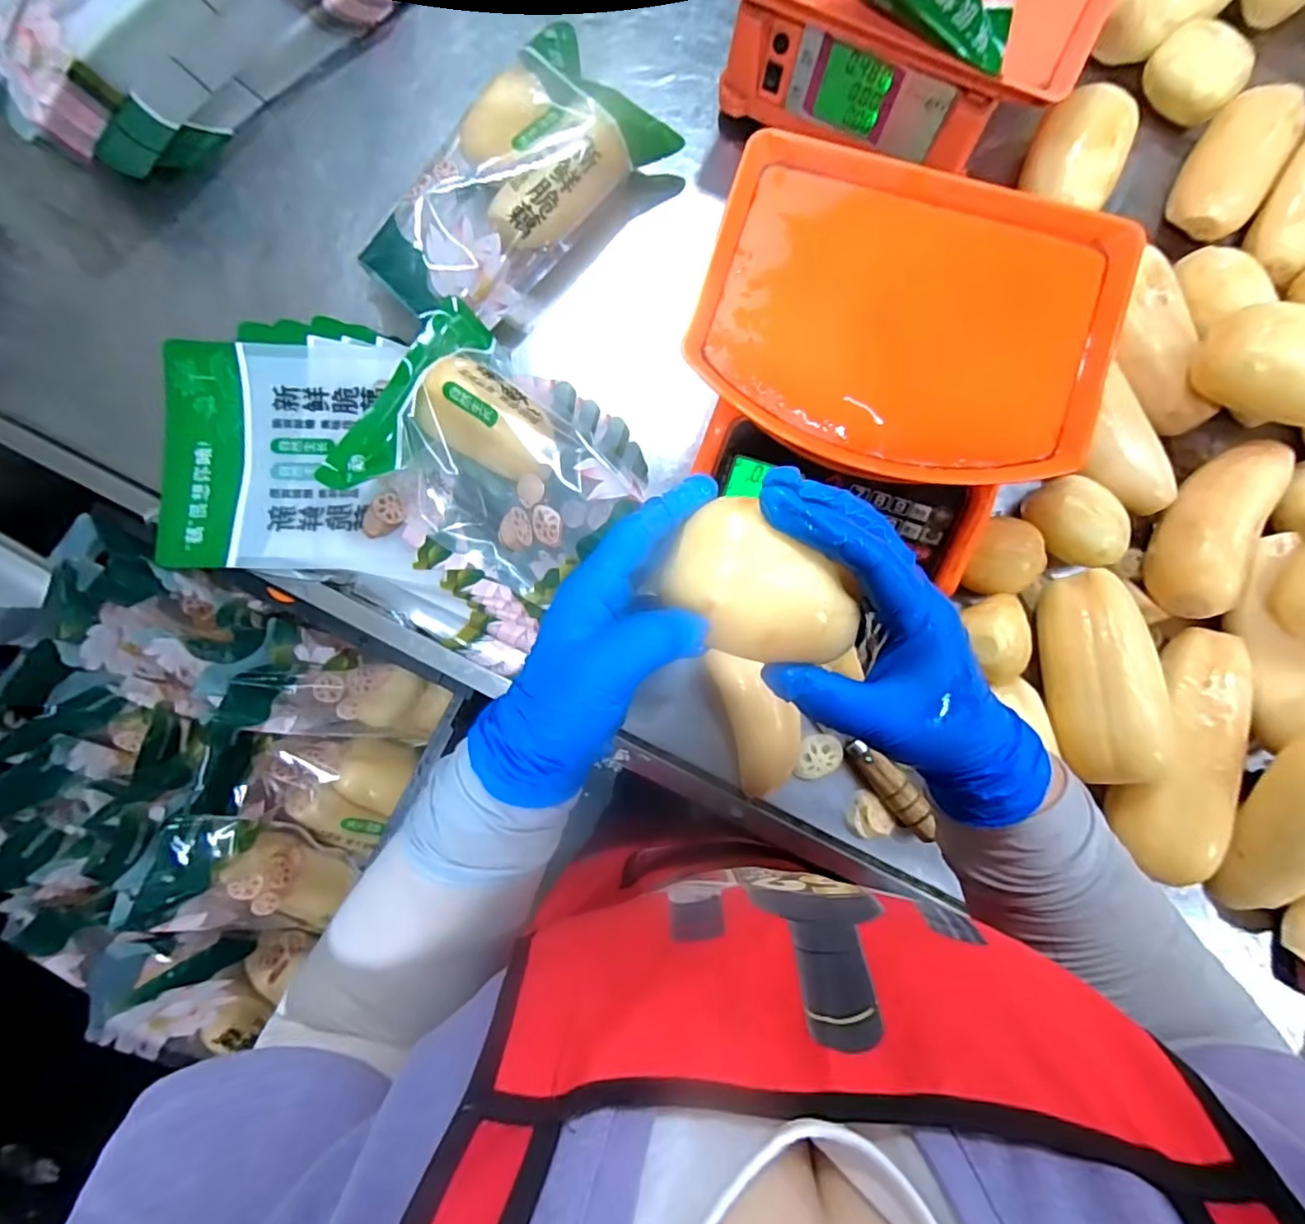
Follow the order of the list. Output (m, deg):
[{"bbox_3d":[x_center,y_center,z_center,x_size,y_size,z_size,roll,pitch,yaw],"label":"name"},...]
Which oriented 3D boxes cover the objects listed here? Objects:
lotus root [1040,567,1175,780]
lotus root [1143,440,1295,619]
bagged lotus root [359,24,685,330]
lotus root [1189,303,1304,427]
[{"bbox_3d":[0.347,0.047,0.464,0.077,0.052,0.158,-7,84,2],"label":"lotus root"},{"bbox_3d":[0.447,-0.071,0.476,0.068,0.045,0.152,30,87,6],"label":"lotus root"},{"bbox_3d":[-0.117,-0.369,0.535,0.150,0.084,0.290,38,87,6],"label":"bagged lotus root"},{"bbox_3d":[0.470,-0.180,0.449,0.105,0.055,0.066,30,86,5],"label":"lotus root"}]

